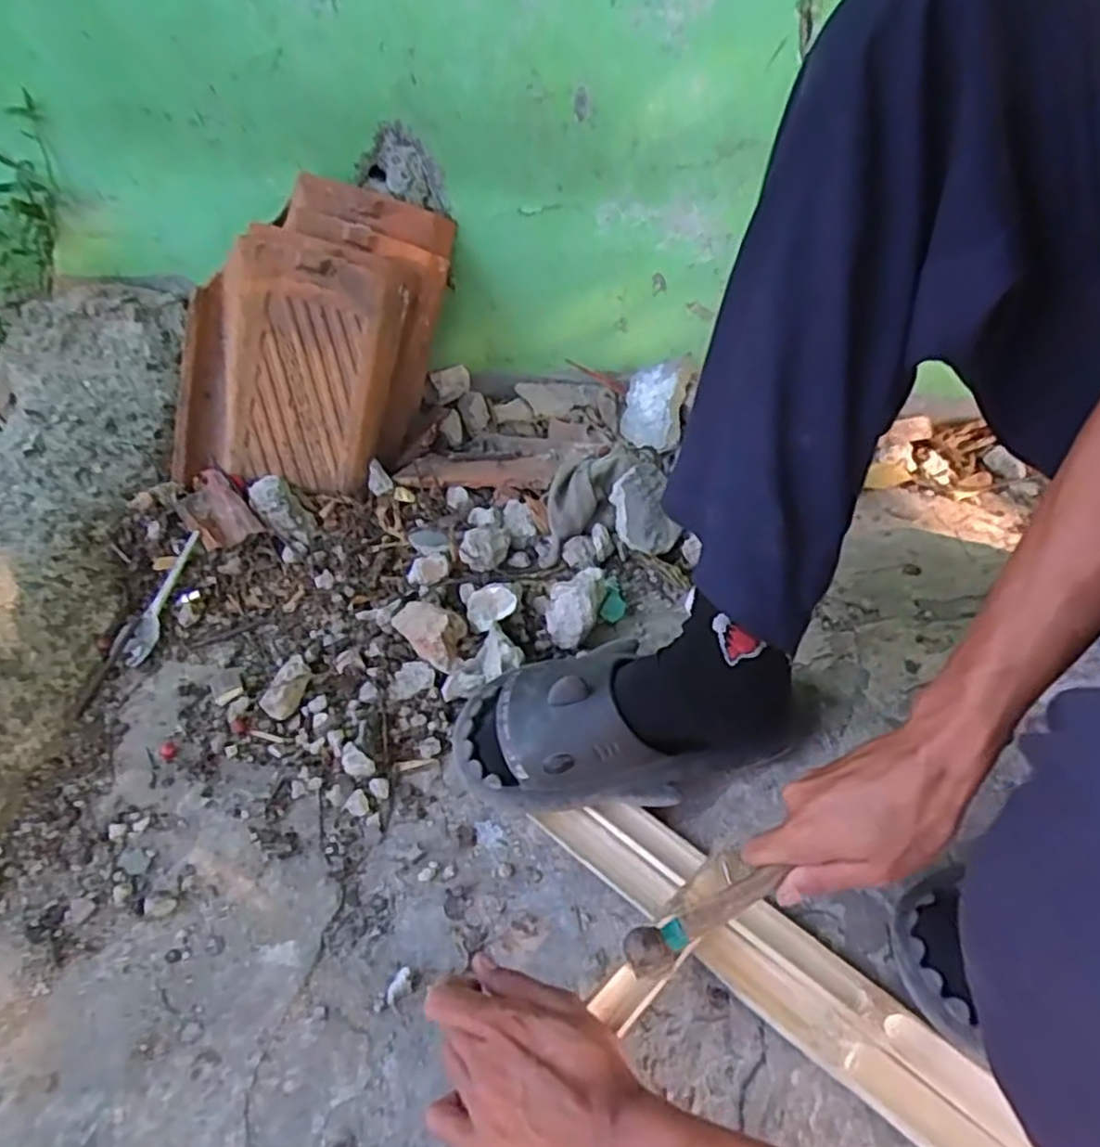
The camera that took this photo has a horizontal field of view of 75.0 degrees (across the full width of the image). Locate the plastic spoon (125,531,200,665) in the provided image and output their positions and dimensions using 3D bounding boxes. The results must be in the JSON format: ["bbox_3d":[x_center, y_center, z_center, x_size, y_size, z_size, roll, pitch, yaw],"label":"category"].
[{"bbox_3d":[-0.388,0.023,0.717,0.024,0.010,0.146,6,62,10],"label":"plastic spoon"}]

